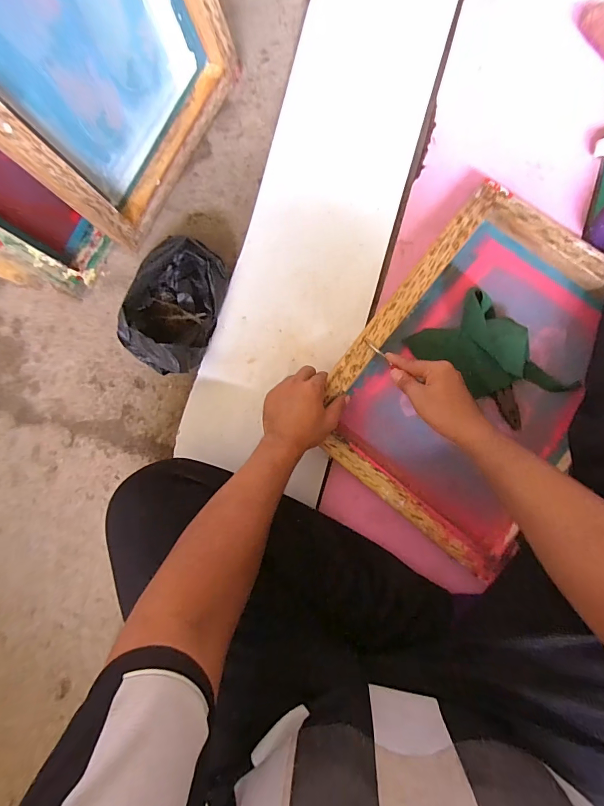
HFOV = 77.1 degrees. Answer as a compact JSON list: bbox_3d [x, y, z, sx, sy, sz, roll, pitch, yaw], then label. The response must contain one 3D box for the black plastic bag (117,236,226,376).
[{"bbox_3d":[-0.195,-0.148,0.583,0.113,0.106,0.199,13,88,8],"label":"black plastic bag"}]

